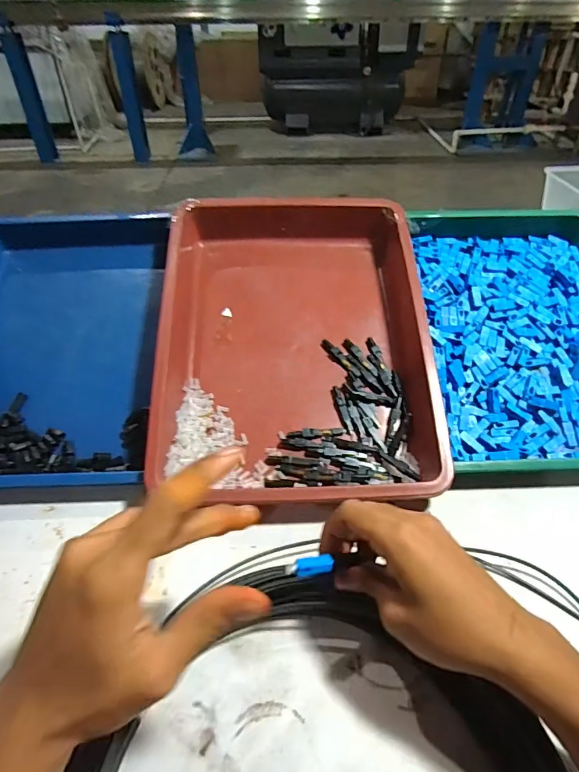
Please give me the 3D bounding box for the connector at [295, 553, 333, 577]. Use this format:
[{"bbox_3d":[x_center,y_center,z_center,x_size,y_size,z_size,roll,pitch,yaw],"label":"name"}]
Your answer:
[{"bbox_3d":[0.017,0.120,0.303,0.027,0.005,0.010,-1,40,-21],"label":"connector"}]

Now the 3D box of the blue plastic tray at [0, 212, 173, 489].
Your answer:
[{"bbox_3d":[-0.248,-0.053,0.488,0.214,0.043,0.329,2,66,-6],"label":"blue plastic tray"}]

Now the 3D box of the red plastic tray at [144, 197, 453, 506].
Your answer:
[{"bbox_3d":[0.004,-0.069,0.498,0.264,0.069,0.378,-1,64,-2],"label":"red plastic tray"}]

